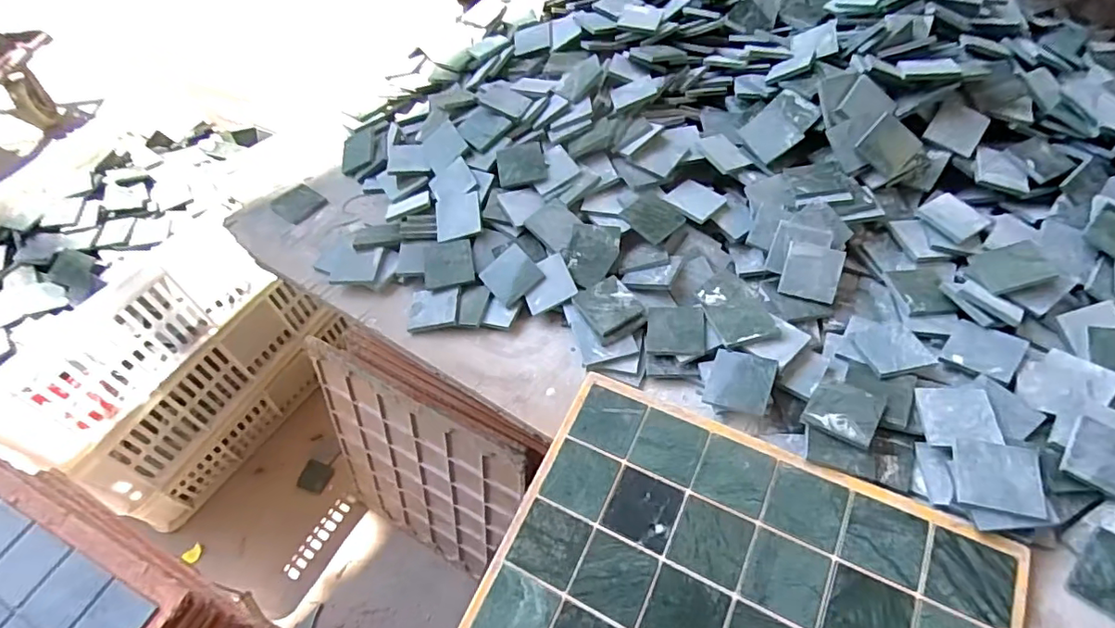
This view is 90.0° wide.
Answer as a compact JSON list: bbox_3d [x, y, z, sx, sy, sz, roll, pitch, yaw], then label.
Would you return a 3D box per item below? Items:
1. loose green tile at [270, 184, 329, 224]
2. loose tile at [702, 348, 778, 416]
[{"bbox_3d":[-0.300,-0.128,0.645,0.051,0.006,0.049,30,60,24],"label":"loose green tile"},{"bbox_3d":[0.150,0.055,0.460,0.051,0.004,0.048,10,73,38],"label":"loose tile"}]

